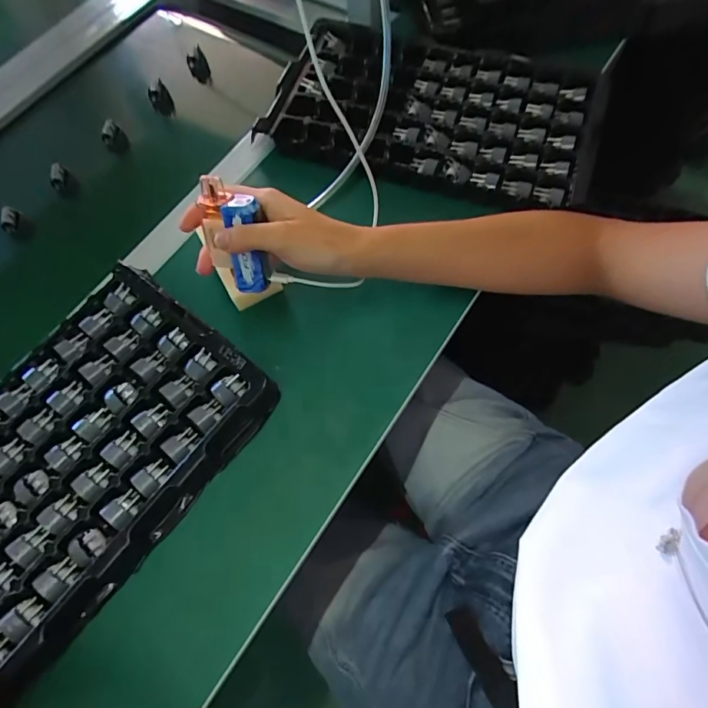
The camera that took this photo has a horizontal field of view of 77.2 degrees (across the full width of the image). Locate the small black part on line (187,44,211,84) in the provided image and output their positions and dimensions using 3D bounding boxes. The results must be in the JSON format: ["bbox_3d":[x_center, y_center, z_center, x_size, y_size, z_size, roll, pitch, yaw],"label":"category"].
[{"bbox_3d":[-0.217,-0.403,0.615,0.027,0.039,0.033,-23,69,-7],"label":"small black part on line"}]

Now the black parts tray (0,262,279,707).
[{"bbox_3d":[-0.250,0.098,0.378,0.212,0.030,0.342,35,74,15],"label":"black parts tray"}]

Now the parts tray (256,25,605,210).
[{"bbox_3d":[0.091,-0.289,0.516,0.365,0.032,0.223,16,70,9],"label":"parts tray"}]

